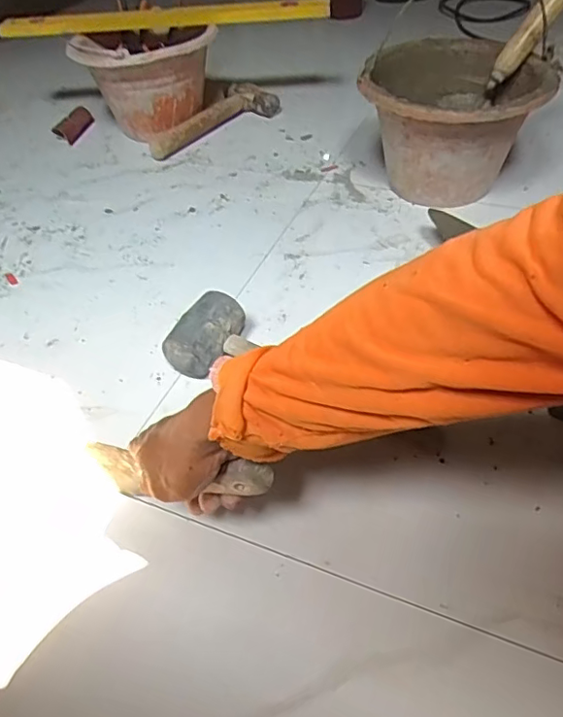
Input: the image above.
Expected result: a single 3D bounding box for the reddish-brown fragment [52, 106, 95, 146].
[{"bbox_3d":[-0.406,-0.463,1.100,0.033,0.033,0.123,3,45,10],"label":"reddish-brown fragment"}]

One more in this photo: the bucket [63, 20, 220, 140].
[{"bbox_3d":[-0.241,-0.502,1.027,0.225,0.167,0.215,-3,44,3],"label":"bucket"}]

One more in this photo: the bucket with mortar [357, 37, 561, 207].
[{"bbox_3d":[0.237,-0.322,0.790,0.226,0.166,0.242,12,47,18],"label":"bucket with mortar"}]

